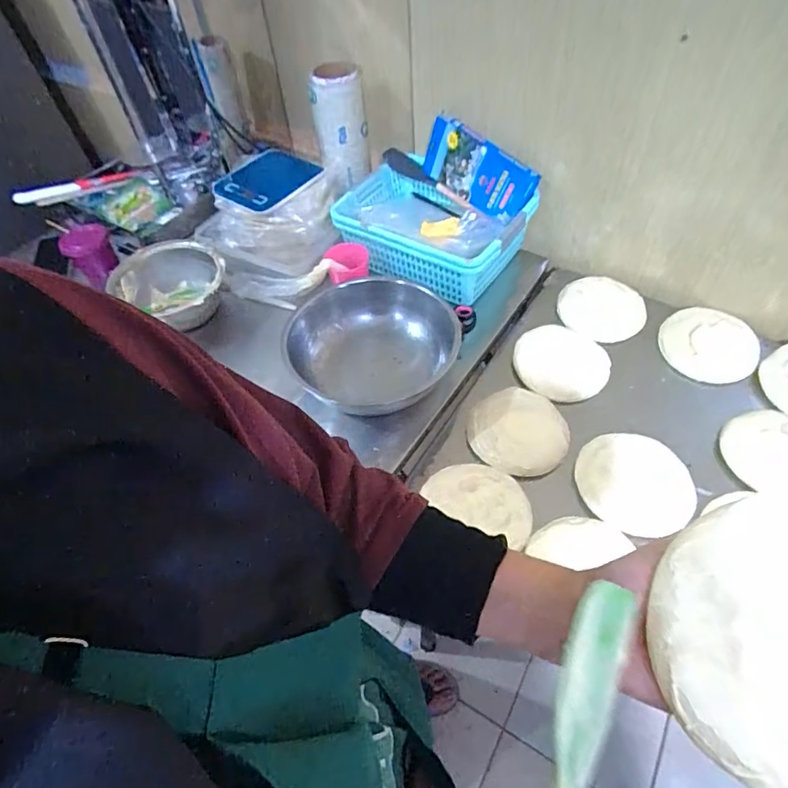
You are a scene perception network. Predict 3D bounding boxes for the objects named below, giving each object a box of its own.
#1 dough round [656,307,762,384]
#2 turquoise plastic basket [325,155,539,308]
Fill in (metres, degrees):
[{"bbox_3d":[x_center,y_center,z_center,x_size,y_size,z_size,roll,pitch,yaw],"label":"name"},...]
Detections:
[{"bbox_3d":[0.507,-0.081,0.807,0.140,0.023,0.143,-3,51,3],"label":"dough round"},{"bbox_3d":[0.071,-0.291,0.910,0.292,0.134,0.223,30,60,26],"label":"turquoise plastic basket"}]

